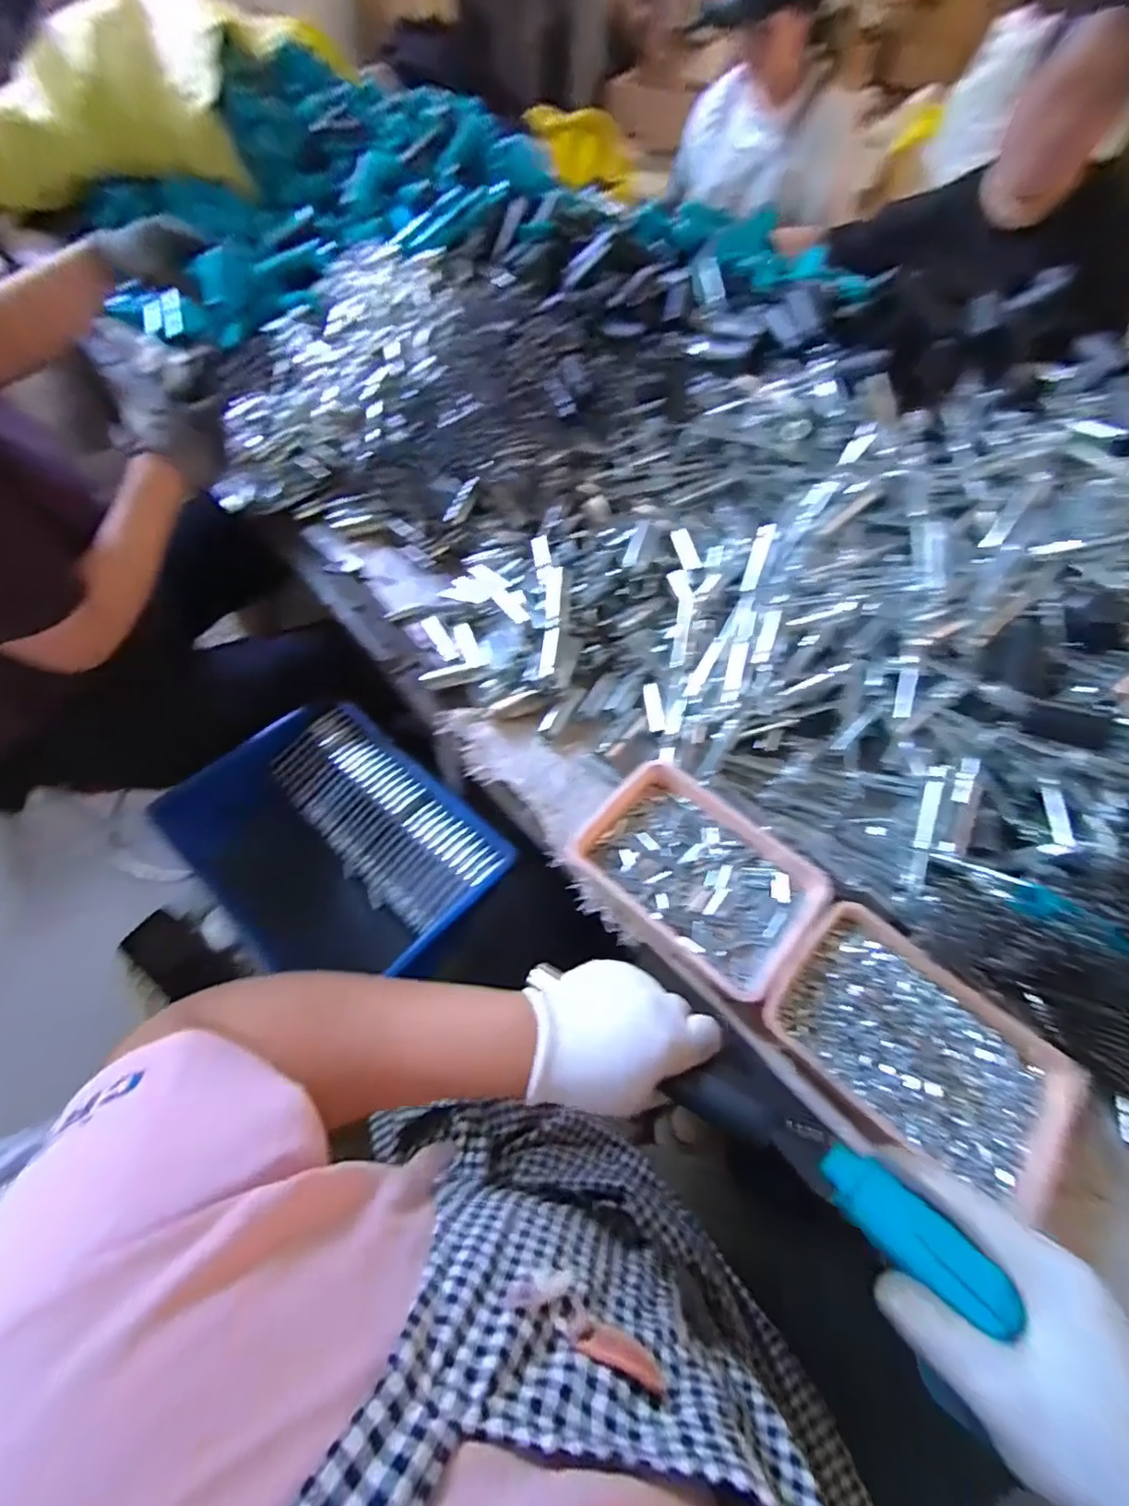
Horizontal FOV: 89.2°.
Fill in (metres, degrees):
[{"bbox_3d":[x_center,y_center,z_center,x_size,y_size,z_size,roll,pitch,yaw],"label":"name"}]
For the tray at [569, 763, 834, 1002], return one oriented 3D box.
[{"bbox_3d":[0.119,0.108,0.517,0.198,0.038,0.137,38,64,19],"label":"tray"}]

